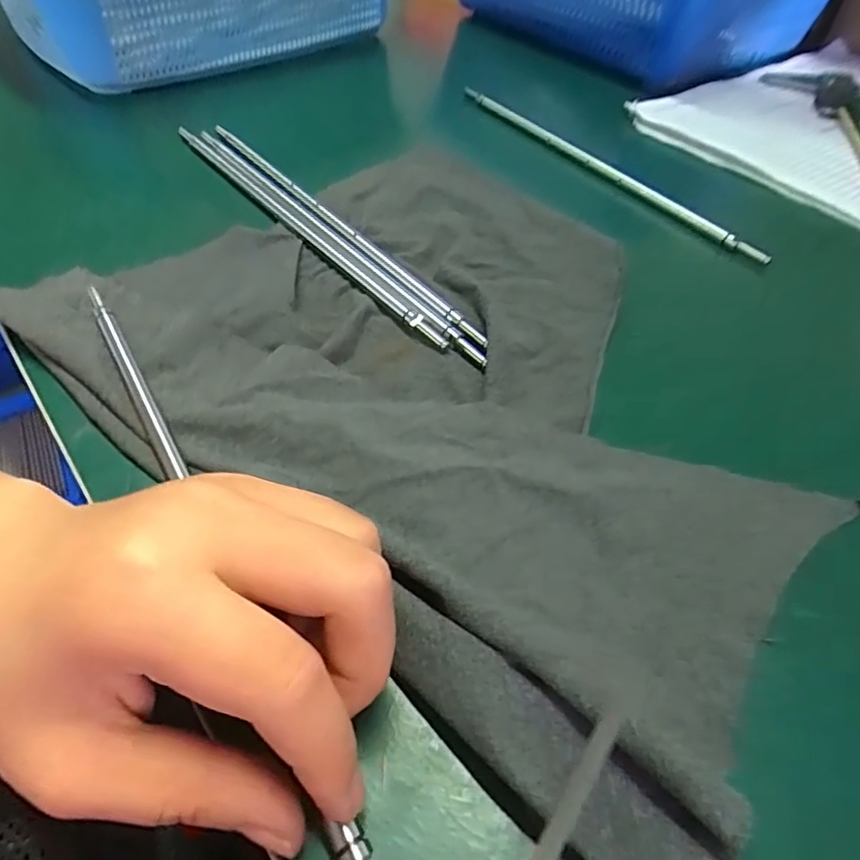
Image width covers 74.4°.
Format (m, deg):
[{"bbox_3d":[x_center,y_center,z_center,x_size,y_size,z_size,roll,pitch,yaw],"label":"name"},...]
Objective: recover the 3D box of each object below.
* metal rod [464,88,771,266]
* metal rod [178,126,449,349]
[{"bbox_3d":[0.107,-0.180,0.380,0.013,0.012,0.272,-28,57,-22],"label":"metal rod"},{"bbox_3d":[-0.079,-0.118,0.315,0.009,0.004,0.264,-32,59,-25],"label":"metal rod"}]

